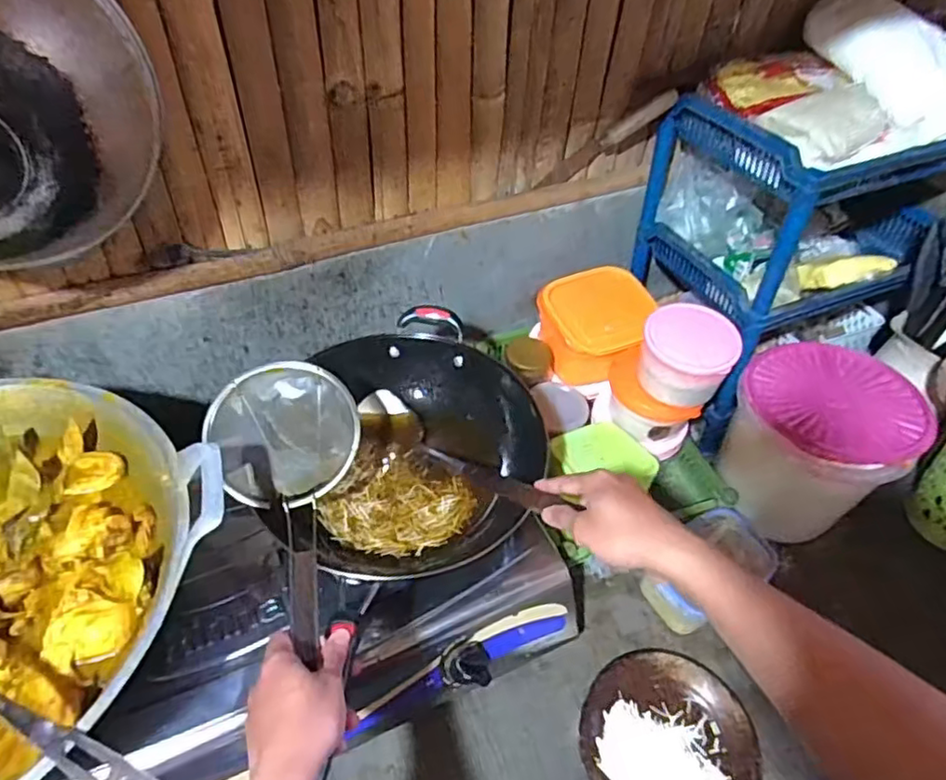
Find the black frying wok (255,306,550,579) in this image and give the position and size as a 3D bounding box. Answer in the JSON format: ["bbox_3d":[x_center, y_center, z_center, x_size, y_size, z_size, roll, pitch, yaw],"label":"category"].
[{"bbox_3d":[-0.071,0.045,0.720,0.270,0.101,0.289,-7,50,-8],"label":"black frying wok"}]

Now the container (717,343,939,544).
[{"bbox_3d":[0.438,0.060,0.835,0.195,0.177,0.195,1,49,-2],"label":"container"}]

